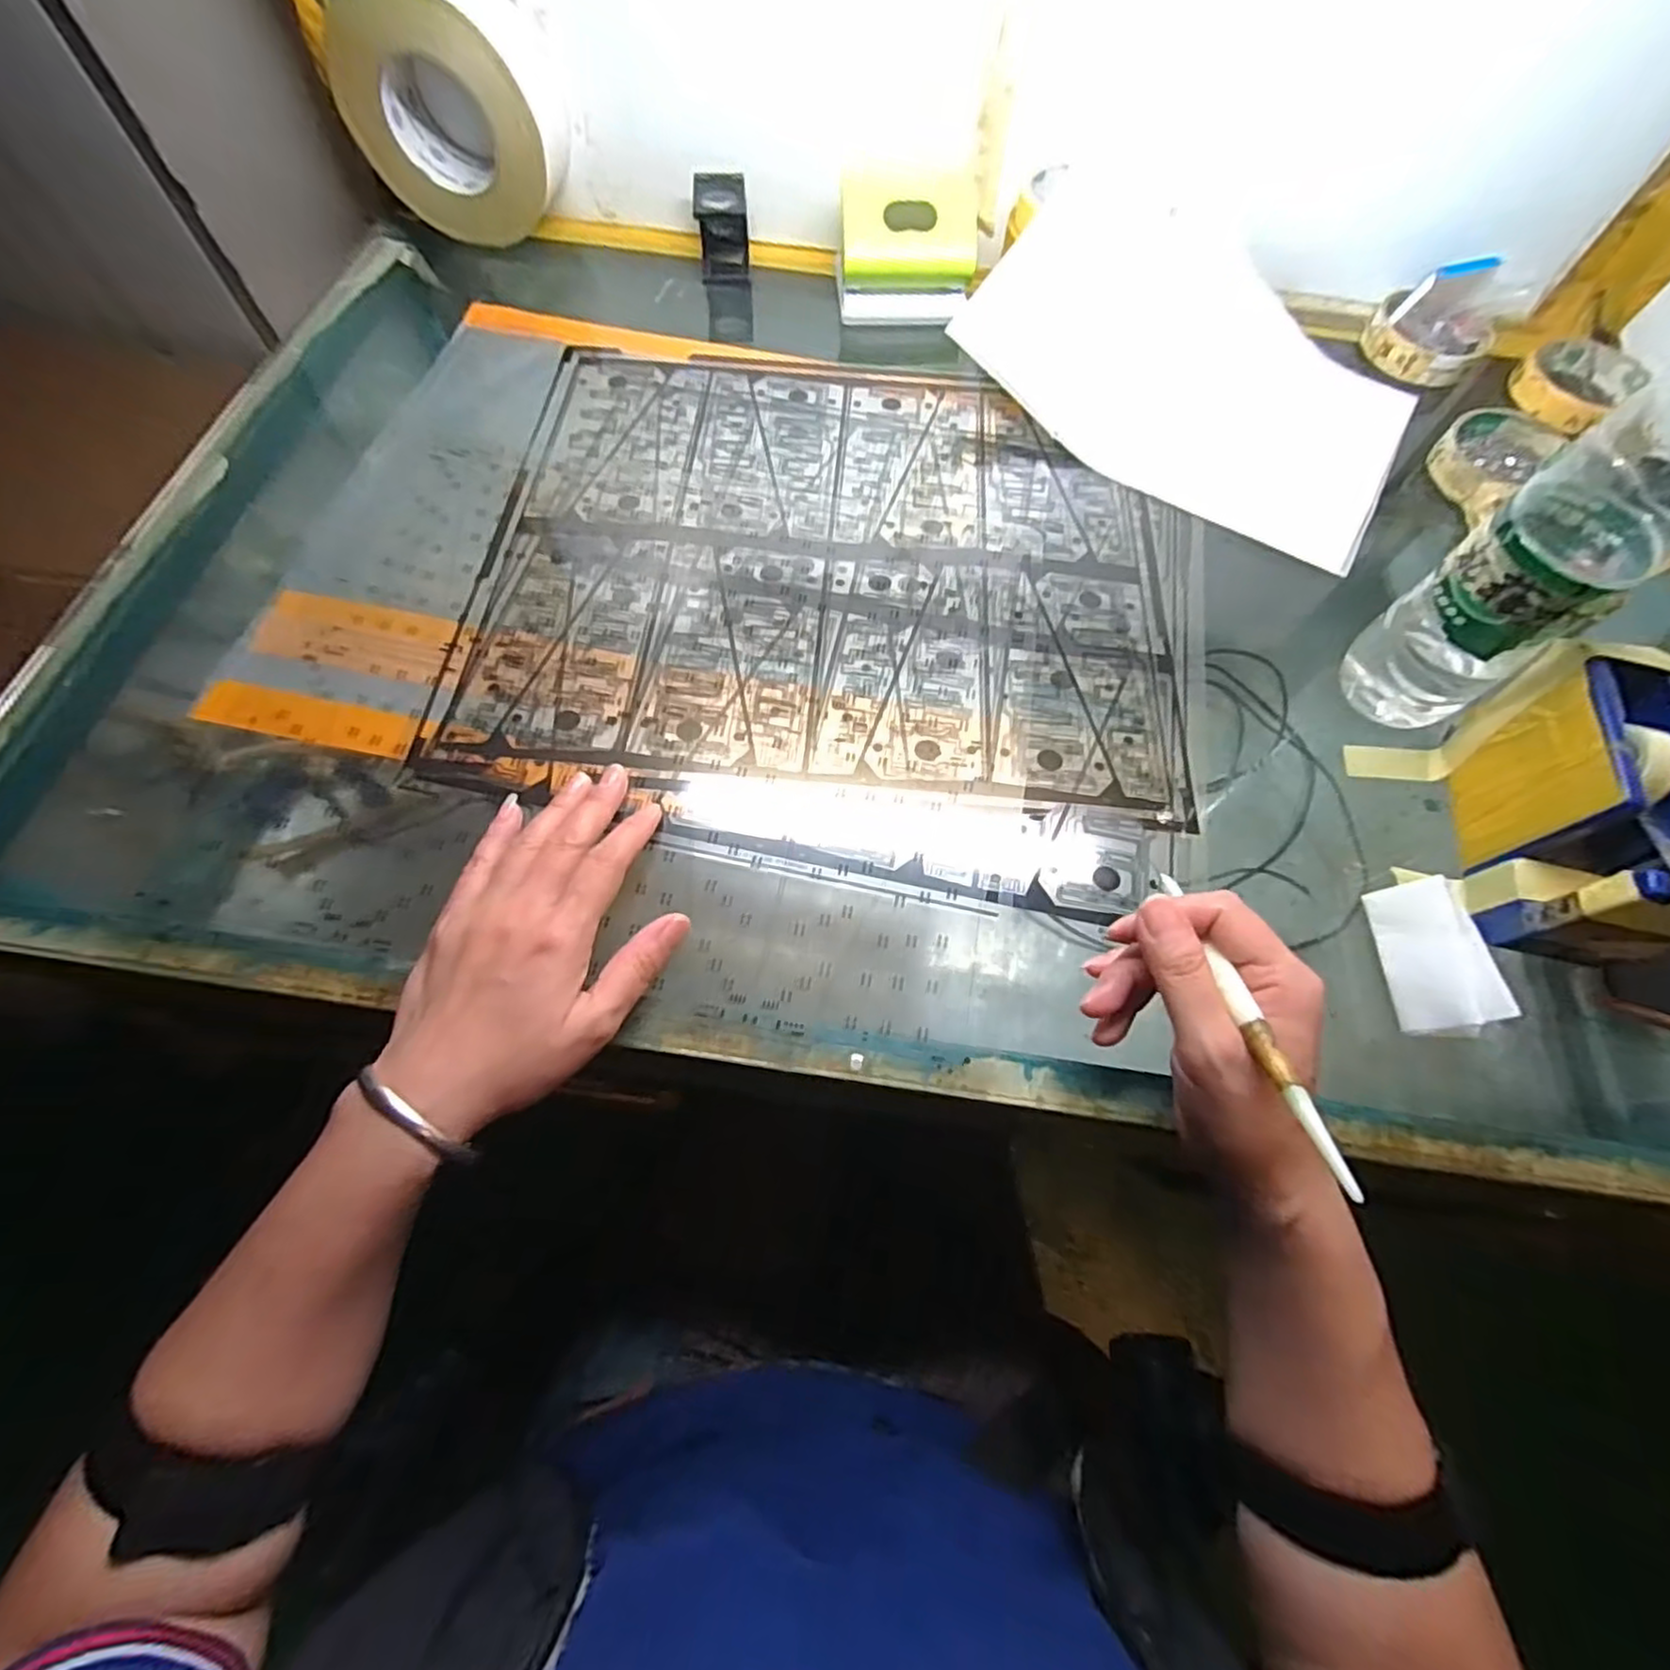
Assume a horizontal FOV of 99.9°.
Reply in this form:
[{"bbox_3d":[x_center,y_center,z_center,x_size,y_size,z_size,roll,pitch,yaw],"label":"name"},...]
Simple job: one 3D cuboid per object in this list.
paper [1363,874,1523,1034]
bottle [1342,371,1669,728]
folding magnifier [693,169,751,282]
[{"bbox_3d":[0.273,0.054,0.320,0.029,0.032,0.065,-4,66,-5],"label":"paper"},{"bbox_3d":[0.323,-0.129,0.304,0.064,0.228,0.061,-32,71,-16],"label":"bottle"},{"bbox_3d":[-0.089,-0.476,0.557,0.039,0.062,0.037,2,66,-2],"label":"folding magnifier"}]

